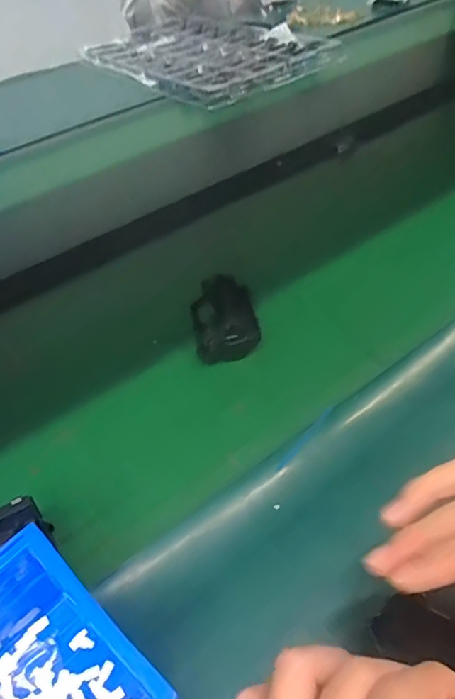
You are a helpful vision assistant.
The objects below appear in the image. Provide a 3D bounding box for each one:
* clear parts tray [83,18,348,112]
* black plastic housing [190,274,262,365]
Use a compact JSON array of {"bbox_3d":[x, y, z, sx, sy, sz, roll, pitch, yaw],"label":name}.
[{"bbox_3d":[-0.046,-0.587,0.980,0.336,0.026,0.500,-31,51,-23],"label":"clear parts tray"},{"bbox_3d":[-0.003,-0.027,0.440,0.052,0.037,0.068,-9,46,-3],"label":"black plastic housing"}]

